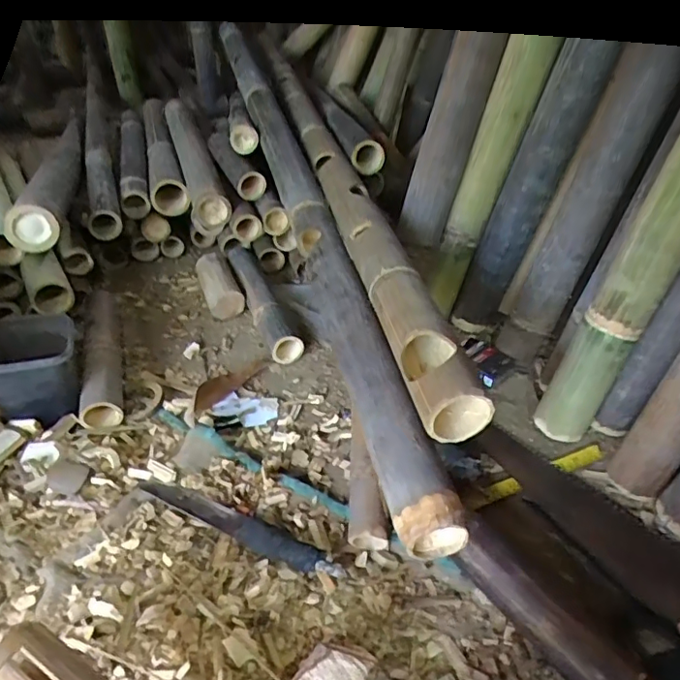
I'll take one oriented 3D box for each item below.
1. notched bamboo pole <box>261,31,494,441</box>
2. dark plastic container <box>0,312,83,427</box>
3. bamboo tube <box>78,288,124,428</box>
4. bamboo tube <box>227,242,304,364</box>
[{"bbox_3d":[-0.022,-0.306,0.931,0.057,0.055,1.218,-6,39,-10],"label":"notched bamboo pole"},{"bbox_3d":[-0.416,0.044,0.755,0.110,0.117,0.118,-15,41,-19],"label":"dark plastic container"},{"bbox_3d":[-0.368,0.018,0.853,0.056,0.053,0.307,-11,40,-15],"label":"bamboo tube"},{"bbox_3d":[-0.140,-0.072,0.974,0.057,0.053,0.320,-14,41,-19],"label":"bamboo tube"}]

